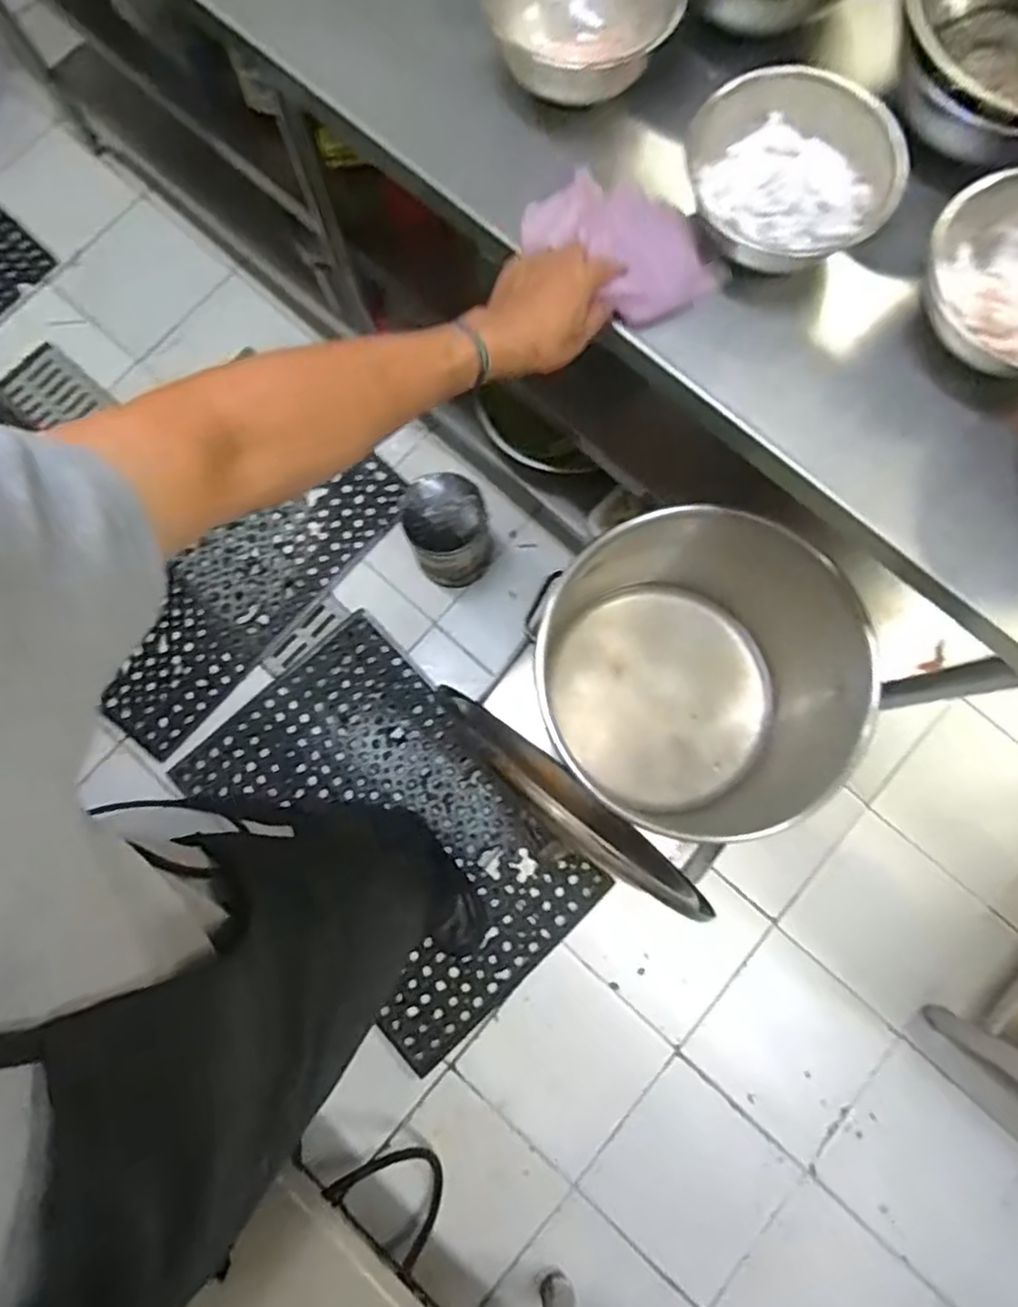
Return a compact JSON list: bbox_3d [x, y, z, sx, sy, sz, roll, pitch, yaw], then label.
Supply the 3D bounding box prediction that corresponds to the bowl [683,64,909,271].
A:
[{"bbox_3d":[0.239,-0.408,0.586,0.156,0.064,0.151,0,81,1],"label":"bowl"}]

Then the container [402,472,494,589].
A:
[{"bbox_3d":[-0.113,-0.227,1.345,0.141,0.254,0.151,0,79,-1],"label":"container"}]

